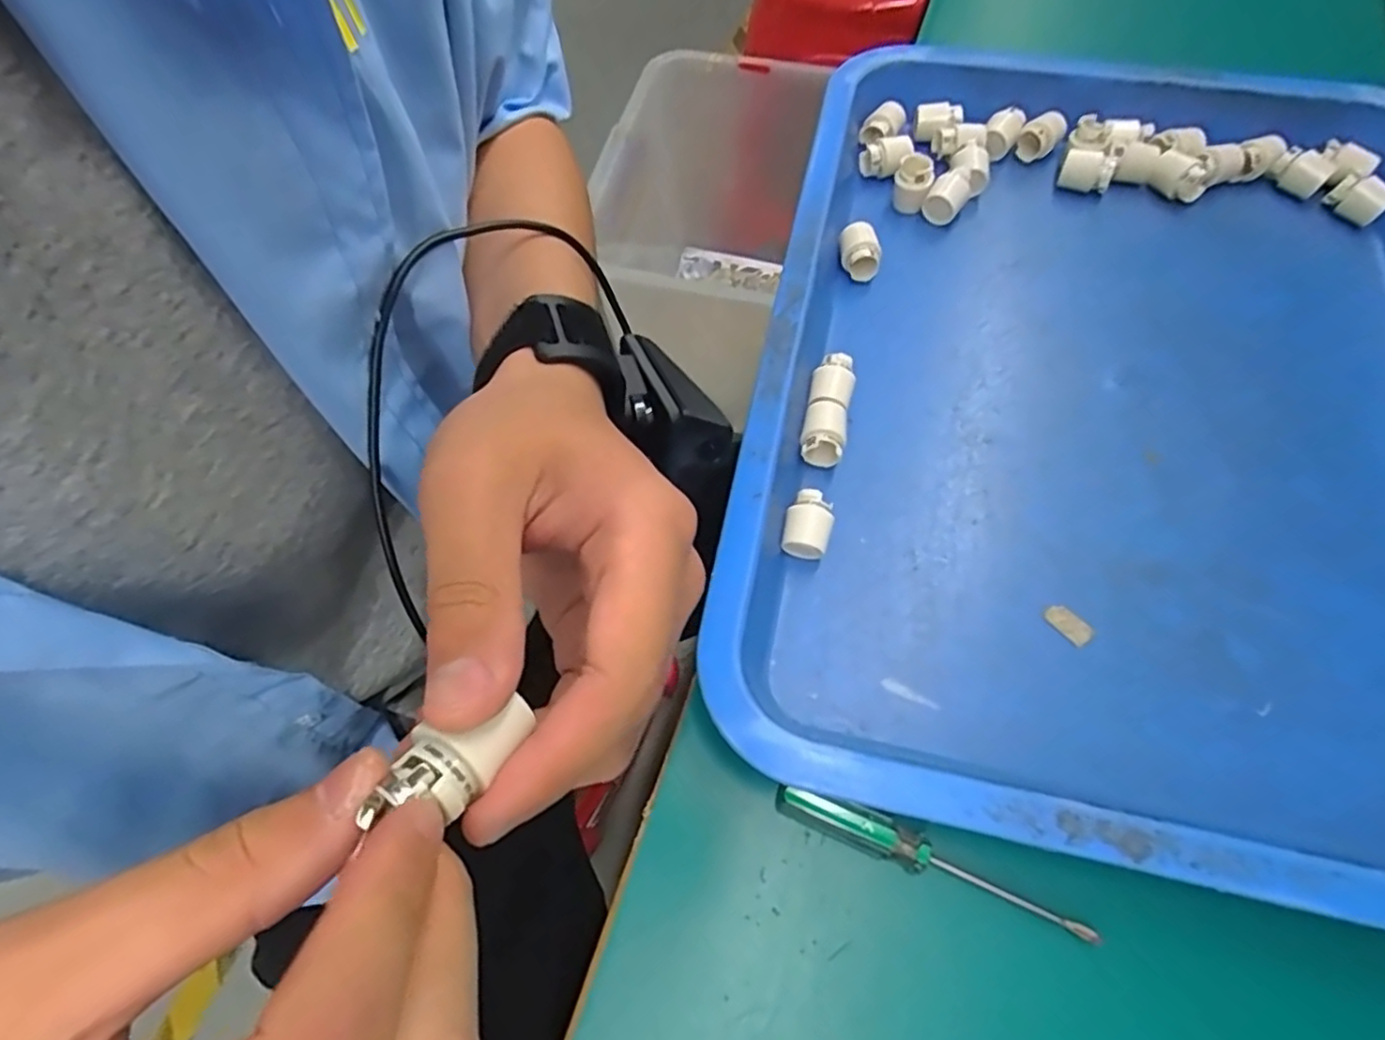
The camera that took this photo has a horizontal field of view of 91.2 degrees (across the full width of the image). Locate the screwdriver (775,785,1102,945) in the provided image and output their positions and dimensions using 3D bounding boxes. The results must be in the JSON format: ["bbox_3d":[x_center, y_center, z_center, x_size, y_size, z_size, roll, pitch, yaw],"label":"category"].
[{"bbox_3d":[0.087,0.124,0.249,0.116,0.017,0.014,20,66,13],"label":"screwdriver"}]

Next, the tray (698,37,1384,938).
[{"bbox_3d":[0.210,-0.072,0.324,0.344,0.037,0.445,10,64,8],"label":"tray"}]

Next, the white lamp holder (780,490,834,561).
[{"bbox_3d":[0.052,0.003,0.305,0.020,0.020,0.026,15,65,10],"label":"white lamp holder"}]

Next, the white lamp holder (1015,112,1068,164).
[{"bbox_3d":[0.211,-0.231,0.411,0.020,0.022,0.019,-1,63,2],"label":"white lamp holder"}]

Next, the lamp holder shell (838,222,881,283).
[{"bbox_3d":[0.092,-0.146,0.376,0.020,0.021,0.031,0,63,3],"label":"lamp holder shell"}]

